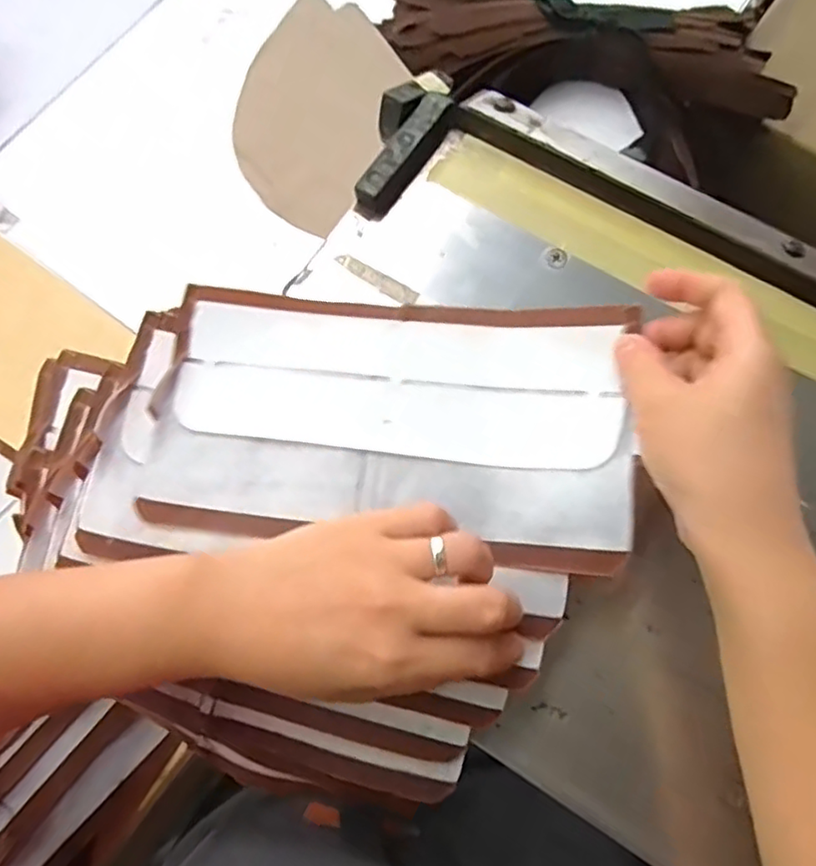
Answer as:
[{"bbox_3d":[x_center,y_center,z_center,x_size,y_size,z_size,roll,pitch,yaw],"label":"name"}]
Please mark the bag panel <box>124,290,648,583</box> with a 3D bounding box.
[{"bbox_3d":[-0.010,-0.007,0.311,0.222,0.014,0.121,5,73,7],"label":"bag panel"}]

